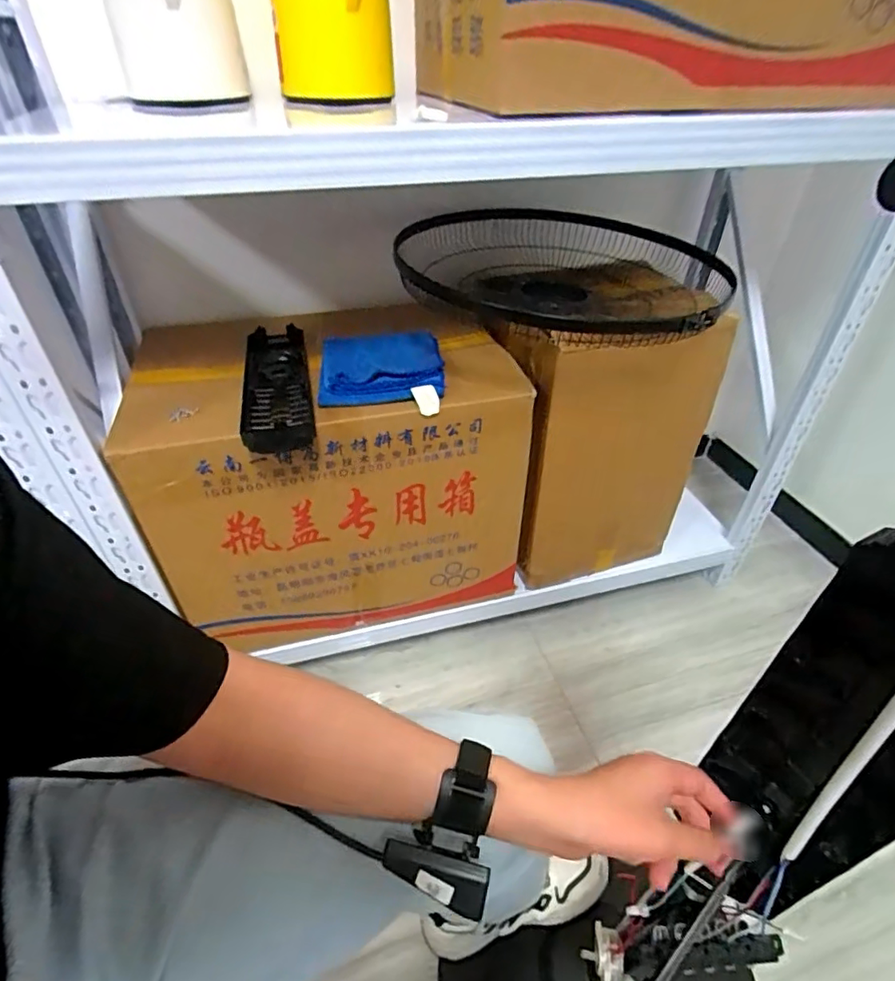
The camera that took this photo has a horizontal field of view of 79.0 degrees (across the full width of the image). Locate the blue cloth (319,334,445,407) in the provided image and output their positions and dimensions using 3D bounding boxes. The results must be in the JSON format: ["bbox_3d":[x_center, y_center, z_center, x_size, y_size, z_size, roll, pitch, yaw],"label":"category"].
[{"bbox_3d":[-0.100,-0.193,0.822,0.178,0.027,0.192,-3,40,-4],"label":"blue cloth"}]

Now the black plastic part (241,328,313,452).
[{"bbox_3d":[-0.253,-0.161,0.801,0.094,0.027,0.361,-9,41,-11],"label":"black plastic part"}]

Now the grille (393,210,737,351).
[{"bbox_3d":[0.173,-0.348,0.853,0.476,0.089,0.523,0,40,0],"label":"grille"}]

